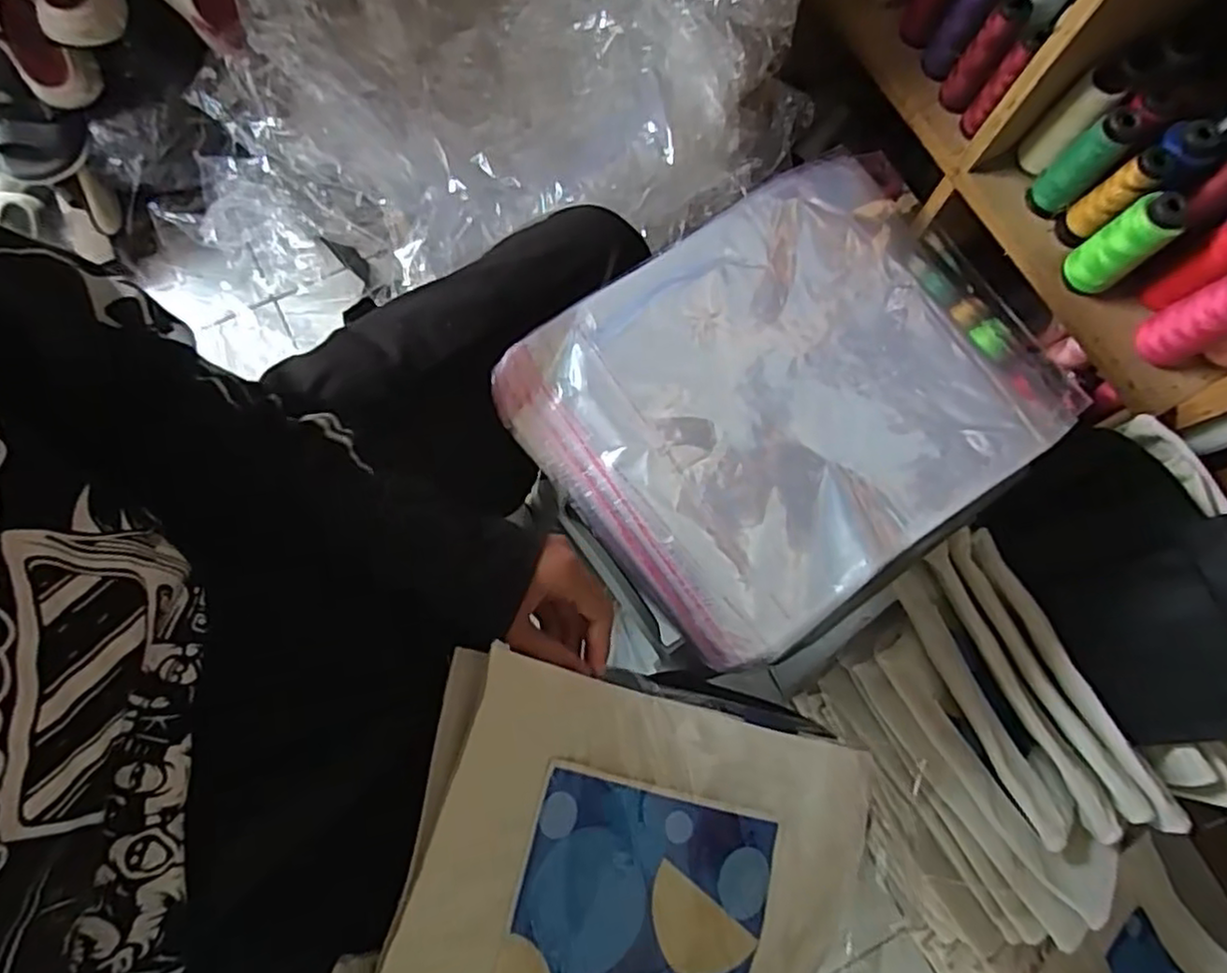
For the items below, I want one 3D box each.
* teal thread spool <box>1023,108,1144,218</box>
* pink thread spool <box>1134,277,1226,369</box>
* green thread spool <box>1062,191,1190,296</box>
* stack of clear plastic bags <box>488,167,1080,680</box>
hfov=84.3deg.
[{"bbox_3d":[0.458,-0.317,0.671,0.035,0.116,0.036,0,78,-2],"label":"teal thread spool"},{"bbox_3d":[0.548,-0.154,0.632,0.042,0.112,0.052,-24,79,-7],"label":"pink thread spool"},{"bbox_3d":[0.480,-0.227,0.642,0.038,0.111,0.048,-41,82,-9],"label":"green thread spool"},{"bbox_3d":[0.133,-0.071,0.510,0.348,0.034,0.282,-34,81,-8],"label":"stack of clear plastic bags"}]

